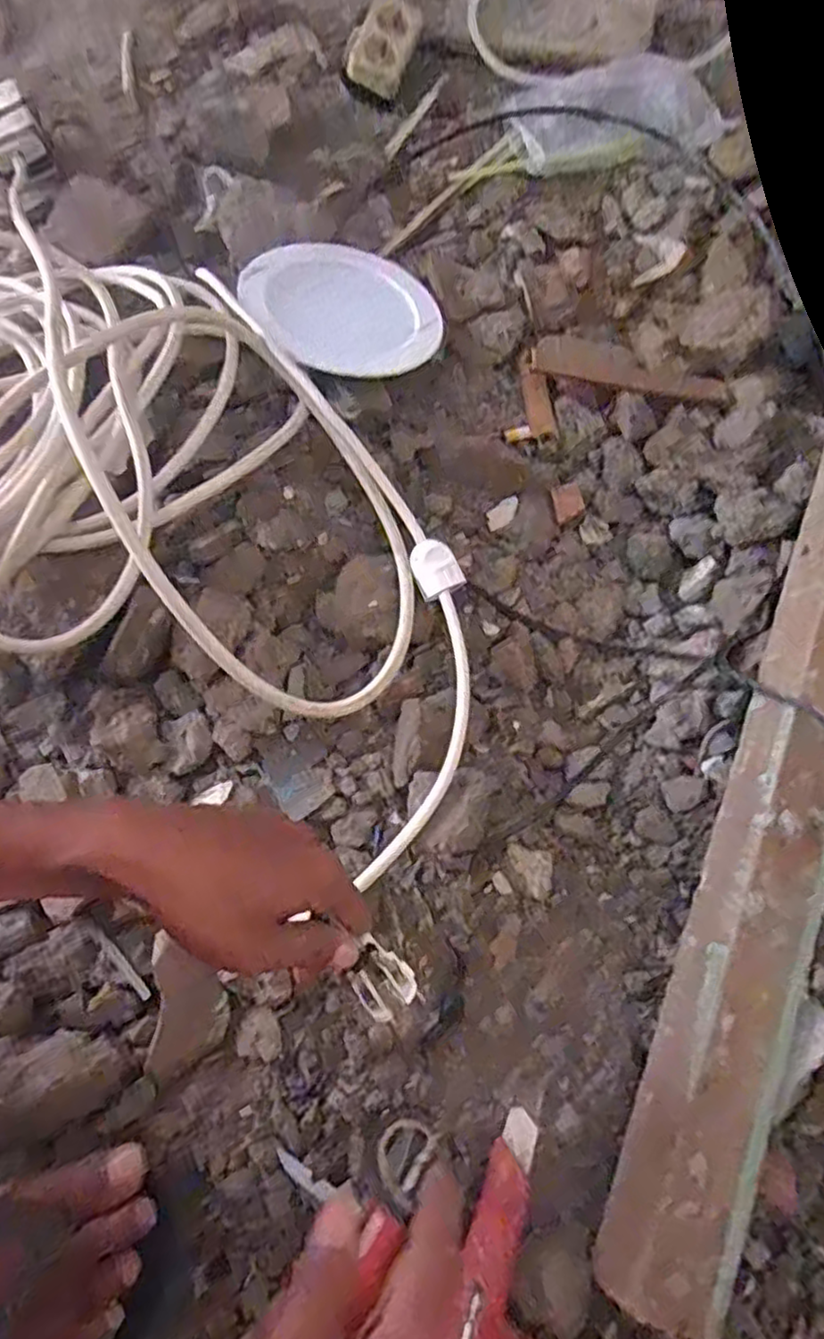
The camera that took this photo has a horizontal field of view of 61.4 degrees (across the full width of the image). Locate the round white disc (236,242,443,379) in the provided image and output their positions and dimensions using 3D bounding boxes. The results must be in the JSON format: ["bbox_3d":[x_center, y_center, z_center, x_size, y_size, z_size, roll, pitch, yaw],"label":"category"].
[{"bbox_3d":[-0.064,-0.327,0.625,0.165,0.013,0.155,5,67,-11],"label":"round white disc"}]

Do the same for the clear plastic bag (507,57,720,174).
[{"bbox_3d":[0.212,-0.599,0.751,0.208,0.028,0.133,-13,69,-6],"label":"clear plastic bag"}]

